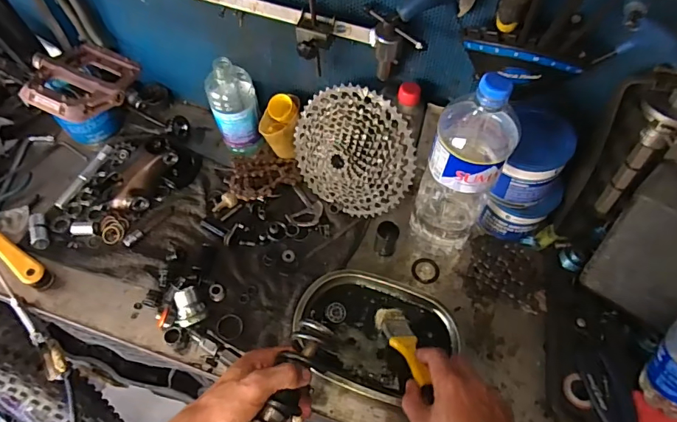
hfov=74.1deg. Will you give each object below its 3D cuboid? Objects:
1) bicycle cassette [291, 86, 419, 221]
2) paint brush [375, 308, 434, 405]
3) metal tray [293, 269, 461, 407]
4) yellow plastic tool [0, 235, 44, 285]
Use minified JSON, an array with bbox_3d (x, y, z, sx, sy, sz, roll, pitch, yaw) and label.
[{"bbox_3d":[0.012,-0.080,0.656,0.196,0.189,0.046,30,33,15],"label":"bicycle cassette"},{"bbox_3d":[0.084,0.169,0.552,0.042,0.018,0.150,-12,23,-7],"label":"paint brush"},{"bbox_3d":[0.047,0.166,0.606,0.210,0.031,0.153,18,60,11],"label":"metal tray"},{"bbox_3d":[-0.480,0.070,0.663,0.129,0.039,0.031,28,63,17],"label":"yellow plastic tool"}]

